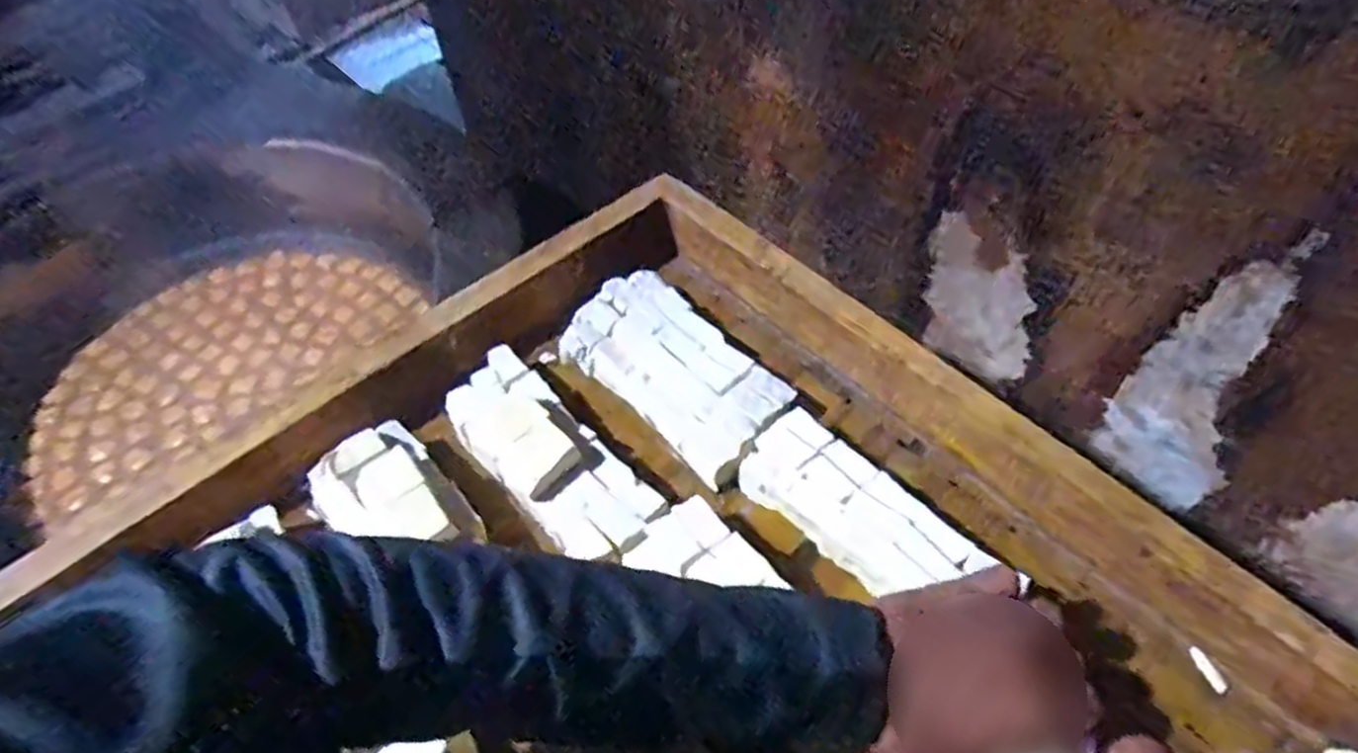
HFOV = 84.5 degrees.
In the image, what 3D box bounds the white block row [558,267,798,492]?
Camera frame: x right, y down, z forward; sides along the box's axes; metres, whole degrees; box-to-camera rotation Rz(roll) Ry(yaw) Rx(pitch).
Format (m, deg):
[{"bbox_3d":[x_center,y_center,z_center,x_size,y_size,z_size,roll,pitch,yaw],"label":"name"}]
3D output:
[{"bbox_3d":[-0.004,-0.006,0.529,0.093,0.032,0.165,-39,60,-23],"label":"white block row"}]

